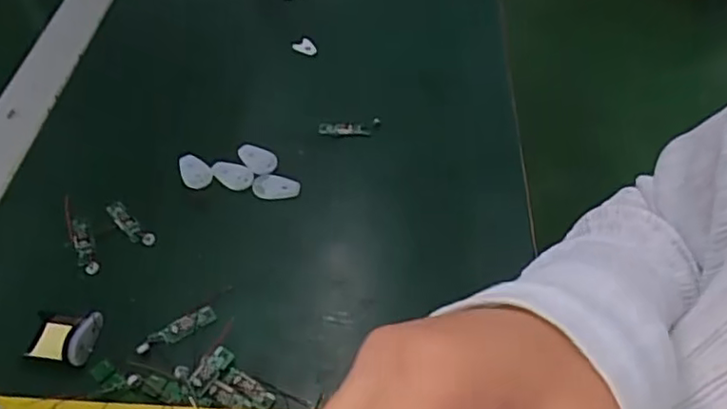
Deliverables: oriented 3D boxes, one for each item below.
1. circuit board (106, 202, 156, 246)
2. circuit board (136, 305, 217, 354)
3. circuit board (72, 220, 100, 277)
[{"bbox_3d":[-0.171,0.015,0.460,0.050,0.006,0.013,35,57,25],"label":"circuit board"},{"bbox_3d":[-0.119,0.080,0.403,0.051,0.007,0.013,-26,55,-22],"label":"circuit board"},{"bbox_3d":[-0.199,0.029,0.446,0.012,0.004,0.053,-21,53,-18],"label":"circuit board"}]

